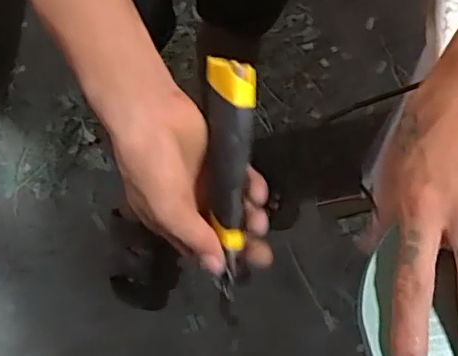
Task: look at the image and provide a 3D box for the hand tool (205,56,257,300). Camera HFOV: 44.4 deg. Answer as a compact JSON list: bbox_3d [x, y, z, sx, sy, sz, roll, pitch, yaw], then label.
[{"bbox_3d":[0.000,0.003,0.388,0.031,0.027,0.164,2,106,1],"label":"hand tool"}]

